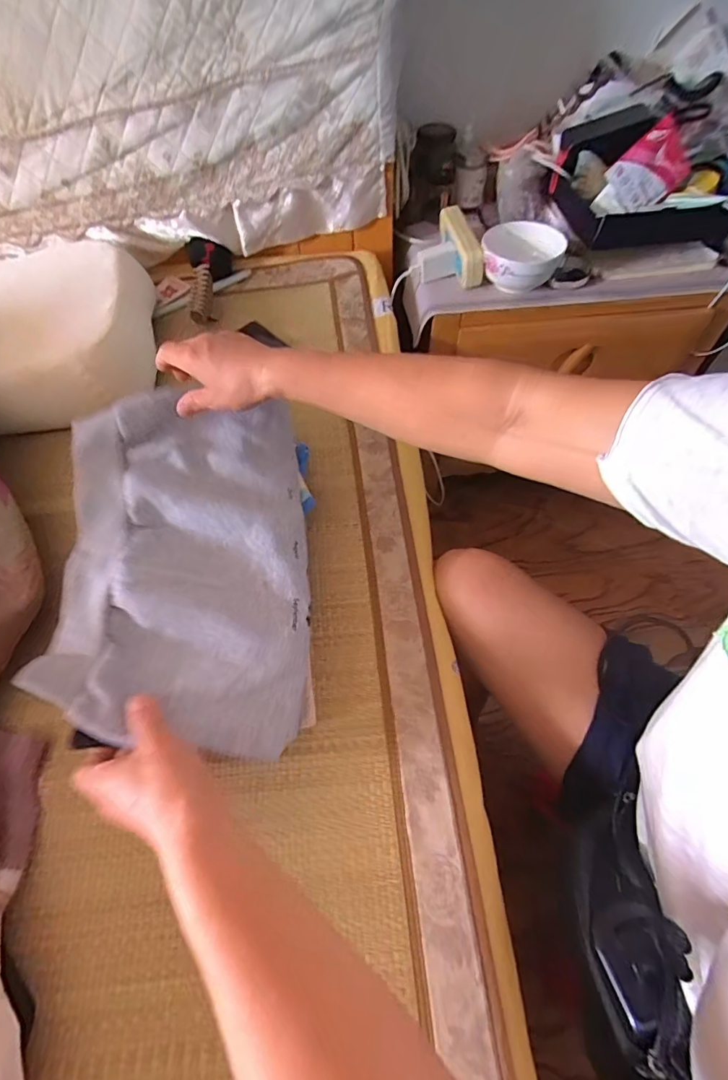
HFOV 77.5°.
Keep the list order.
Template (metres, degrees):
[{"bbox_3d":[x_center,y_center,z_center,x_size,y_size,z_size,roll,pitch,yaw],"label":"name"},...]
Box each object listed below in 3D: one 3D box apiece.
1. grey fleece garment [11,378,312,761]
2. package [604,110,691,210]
[{"bbox_3d":[-0.167,0.014,0.432,0.214,0.069,0.344,-5,61,-4],"label":"grey fleece garment"},{"bbox_3d":[0.457,-0.587,0.704,0.171,0.065,0.079,-41,66,-19],"label":"package"}]

